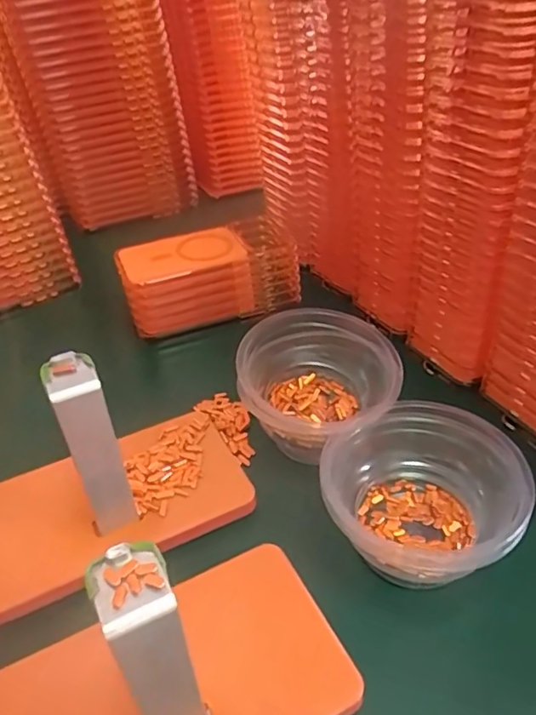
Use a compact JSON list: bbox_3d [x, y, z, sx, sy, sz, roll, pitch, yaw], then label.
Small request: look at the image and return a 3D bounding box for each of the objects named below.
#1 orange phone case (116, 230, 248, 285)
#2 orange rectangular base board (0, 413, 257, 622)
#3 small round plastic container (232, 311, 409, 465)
[{"bbox_3d":[-0.080,-0.095,0.525,0.121,0.008,0.056,-16,54,-10],"label":"orange phone case"},{"bbox_3d":[-0.103,0.095,0.371,0.169,0.015,0.096,-19,40,-19],"label":"orange rectangular base board"},{"bbox_3d":[0.034,0.021,0.399,0.103,0.058,0.102,-3,38,2],"label":"small round plastic container"}]

